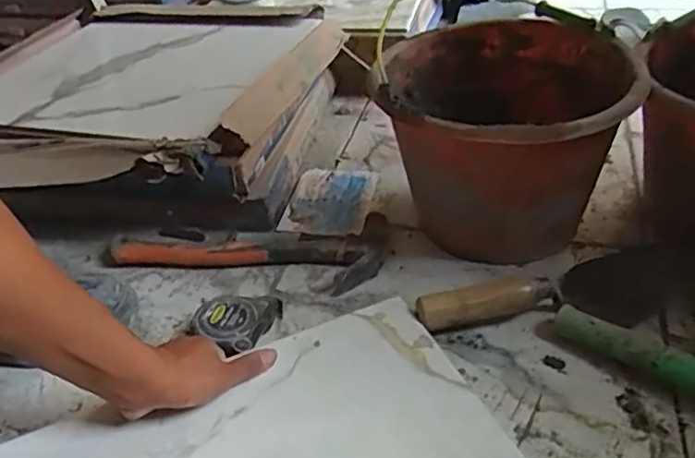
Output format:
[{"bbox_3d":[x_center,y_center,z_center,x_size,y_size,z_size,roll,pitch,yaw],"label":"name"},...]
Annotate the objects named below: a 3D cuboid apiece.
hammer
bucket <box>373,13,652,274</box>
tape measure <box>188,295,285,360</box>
[{"bbox_3d":[-0.122,0.025,0.741,0.329,0.027,0.102,1,37,9],"label":"hammer"},{"bbox_3d":[0.170,-0.094,0.722,0.260,0.199,0.278,-4,37,3],"label":"bucket"},{"bbox_3d":[-0.112,0.095,0.645,0.066,0.039,0.081,10,40,20],"label":"tape measure"}]

